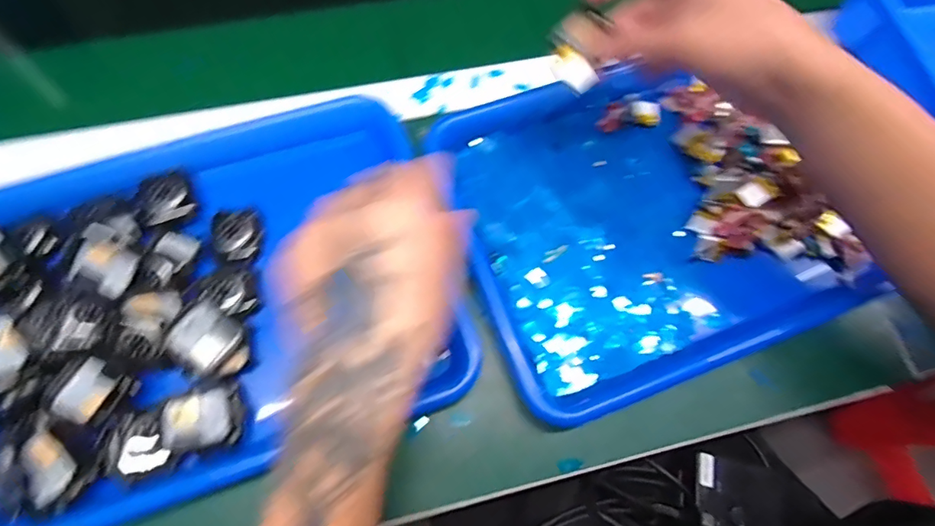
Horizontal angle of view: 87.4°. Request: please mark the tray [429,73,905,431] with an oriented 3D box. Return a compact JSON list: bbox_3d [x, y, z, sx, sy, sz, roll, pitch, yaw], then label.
[{"bbox_3d":[0.134,-0.042,0.386,0.280,0.051,0.254,-19,74,-9],"label":"tray"}]

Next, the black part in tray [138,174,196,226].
[{"bbox_3d":[-0.227,-0.047,0.368,0.036,0.012,0.040,-24,74,-10],"label":"black part in tray"}]

